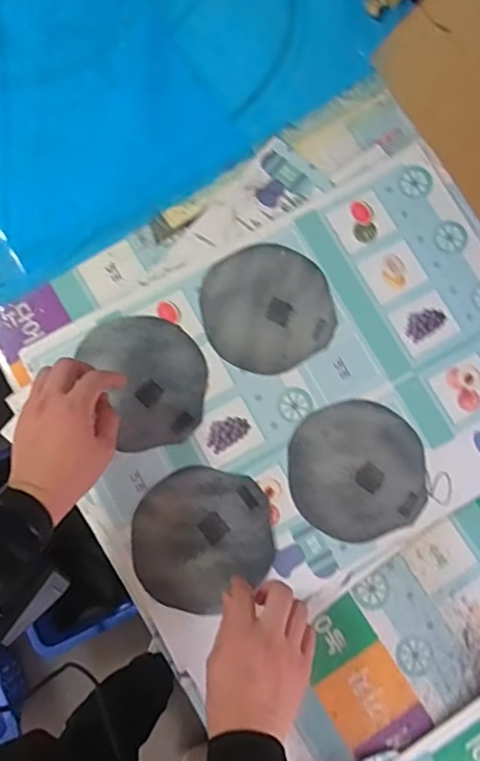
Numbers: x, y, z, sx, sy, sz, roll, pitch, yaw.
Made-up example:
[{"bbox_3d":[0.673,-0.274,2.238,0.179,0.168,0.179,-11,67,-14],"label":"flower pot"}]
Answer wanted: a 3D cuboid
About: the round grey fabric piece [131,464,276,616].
[{"bbox_3d":[-0.040,0.172,0.610,0.148,0.012,0.147,0,78,-1],"label":"round grey fabric piece"}]

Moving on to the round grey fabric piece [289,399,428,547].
[{"bbox_3d":[0.129,0.096,0.615,0.143,0.004,0.147,0,78,-1],"label":"round grey fabric piece"}]

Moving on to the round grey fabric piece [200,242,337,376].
[{"bbox_3d":[0.032,-0.084,0.646,0.143,0.006,0.148,0,78,-1],"label":"round grey fabric piece"}]

